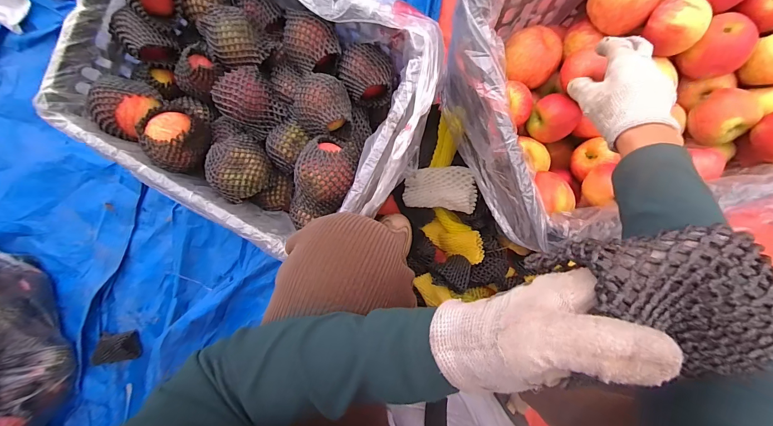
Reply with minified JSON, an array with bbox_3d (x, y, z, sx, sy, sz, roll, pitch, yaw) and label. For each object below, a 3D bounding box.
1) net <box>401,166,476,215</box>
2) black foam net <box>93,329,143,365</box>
[{"bbox_3d":[0.095,-0.046,0.616,0.139,0.025,0.079,8,97,30],"label":"net"},{"bbox_3d":[-0.685,0.339,0.833,0.127,0.042,0.078,-13,89,9],"label":"black foam net"}]

